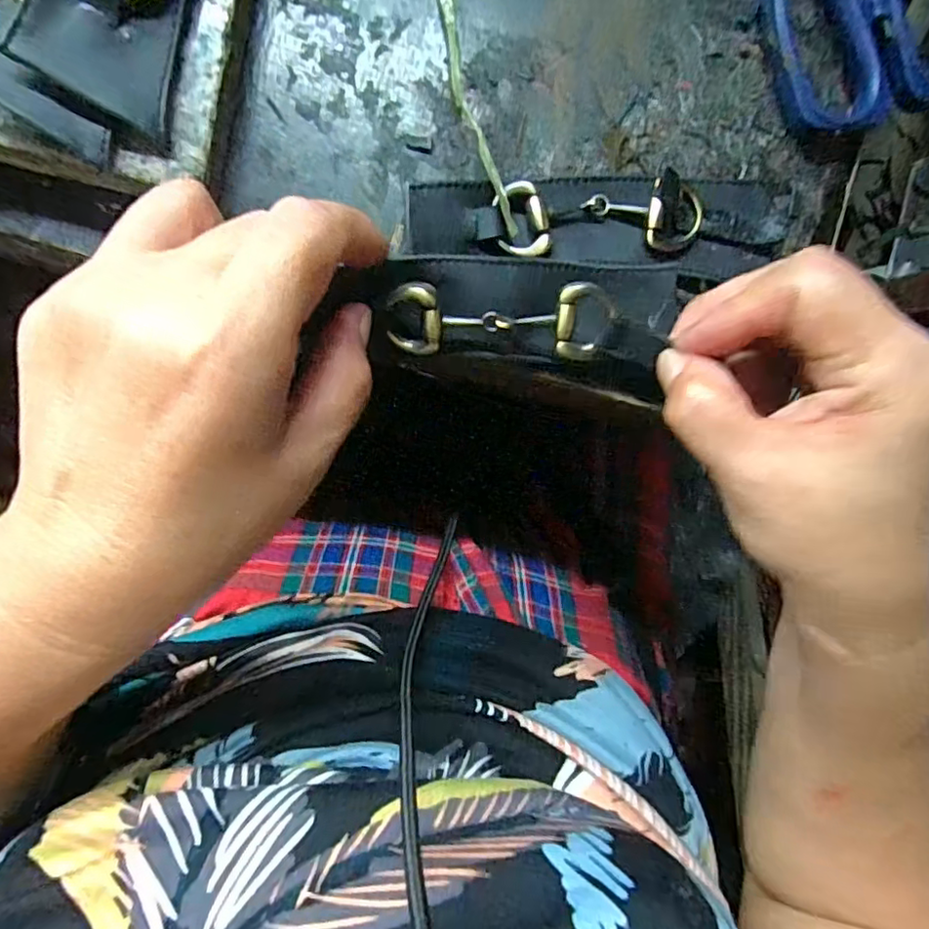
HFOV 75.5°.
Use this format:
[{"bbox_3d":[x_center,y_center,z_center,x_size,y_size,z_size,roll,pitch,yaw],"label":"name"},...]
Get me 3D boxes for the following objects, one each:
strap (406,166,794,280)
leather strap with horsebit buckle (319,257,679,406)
[{"bbox_3d":[0.050,-0.086,0.213,0.139,0.015,0.033,-1,94,-8],"label":"strap"},{"bbox_3d":[0.015,-0.051,0.204,0.114,0.021,0.042,4,93,-7],"label":"leather strap with horsebit buckle"}]

